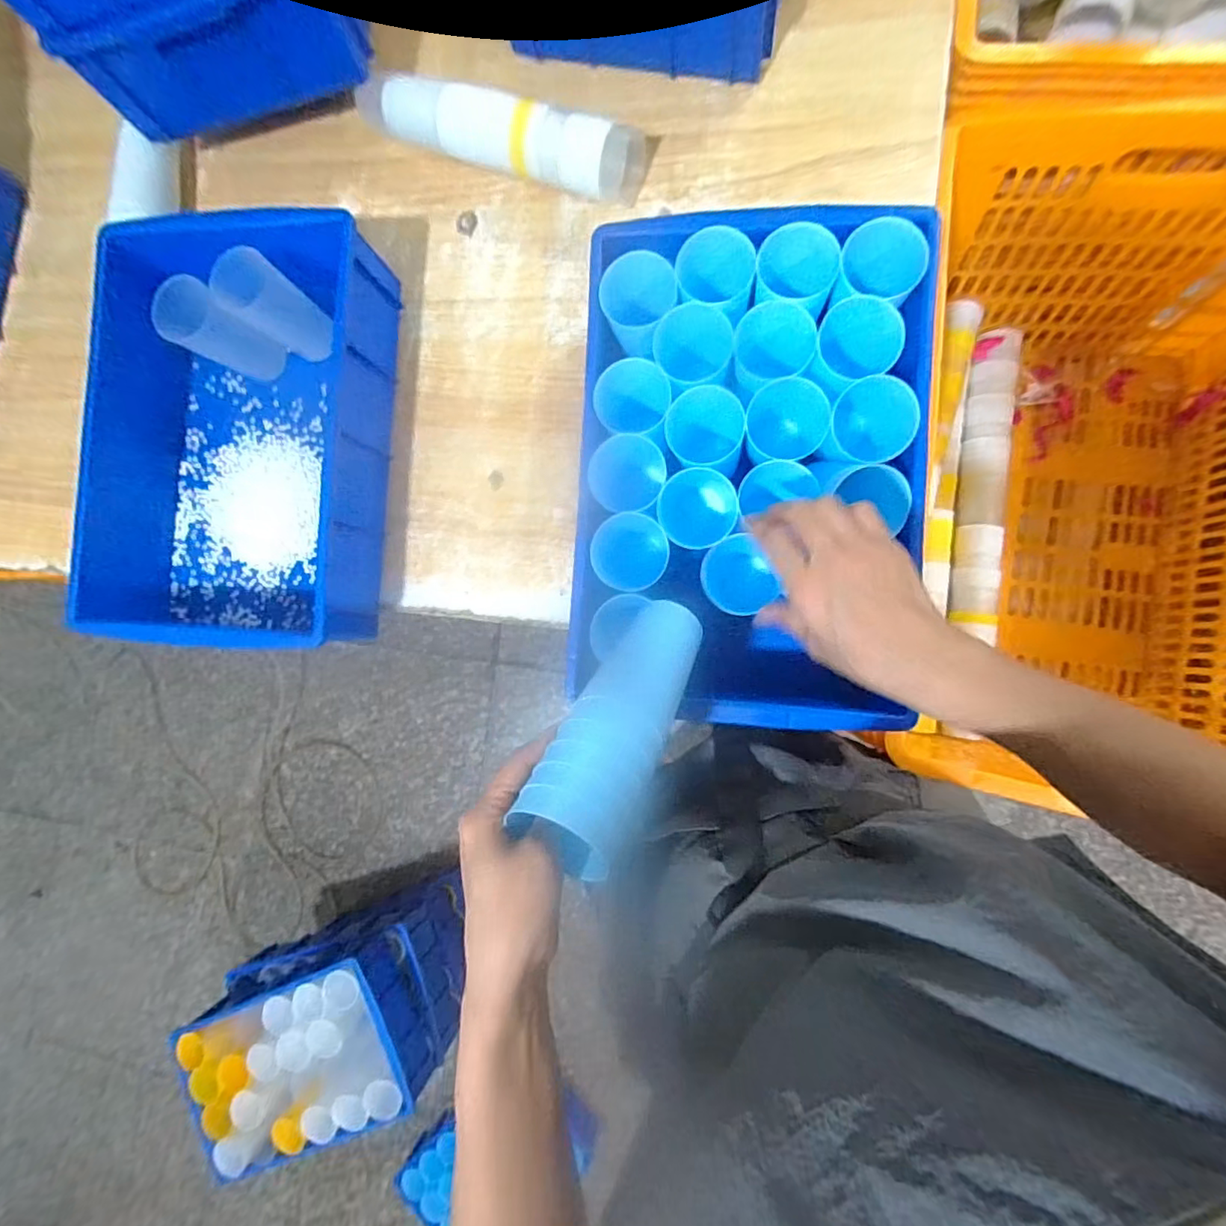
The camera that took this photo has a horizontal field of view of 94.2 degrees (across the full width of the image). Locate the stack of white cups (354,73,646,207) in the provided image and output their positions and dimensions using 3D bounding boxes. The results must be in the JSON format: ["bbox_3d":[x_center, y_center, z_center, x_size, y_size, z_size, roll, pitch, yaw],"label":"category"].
[{"bbox_3d":[-0.121,-0.471,0.571,0.299,0.061,0.063,20,91,9],"label":"stack of white cups"}]

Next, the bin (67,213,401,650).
[{"bbox_3d":[-0.376,-0.180,0.580,0.282,0.097,0.397,2,88,9],"label":"bin"}]

